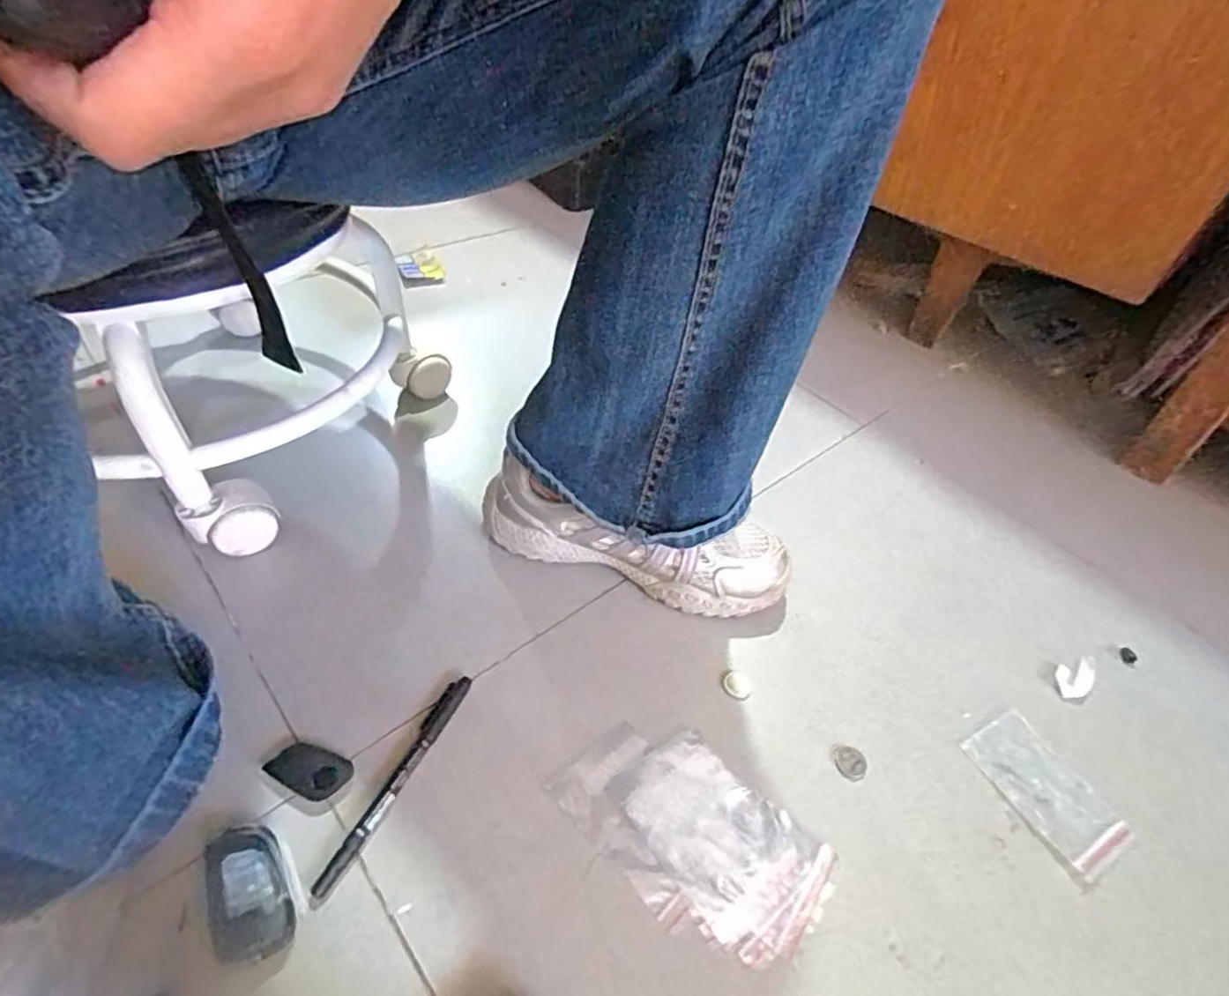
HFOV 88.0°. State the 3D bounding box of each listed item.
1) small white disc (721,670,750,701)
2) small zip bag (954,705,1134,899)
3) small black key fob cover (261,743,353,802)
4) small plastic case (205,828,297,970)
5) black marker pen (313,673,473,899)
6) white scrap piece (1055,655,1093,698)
[{"bbox_3d":[0.087,0.132,0.448,0.021,0.004,0.020,4,45,-4],"label":"small white disc"},{"bbox_3d":[0.280,0.191,0.417,0.059,0.006,0.095,-16,46,-23],"label":"small zip bag"},{"bbox_3d":[-0.183,0.162,0.379,0.047,0.006,0.027,20,46,12],"label":"small black key fob cover"},{"bbox_3d":[-0.190,0.204,0.330,0.035,0.011,0.068,-22,52,-26],"label":"small plastic case"},{"bbox_3d":[-0.127,0.165,0.378,0.013,0.008,0.136,20,46,12],"label":"black marker pen"},{"bbox_3d":[0.335,0.129,0.466,0.020,0.010,0.041,30,49,21],"label":"white scrap piece"}]

